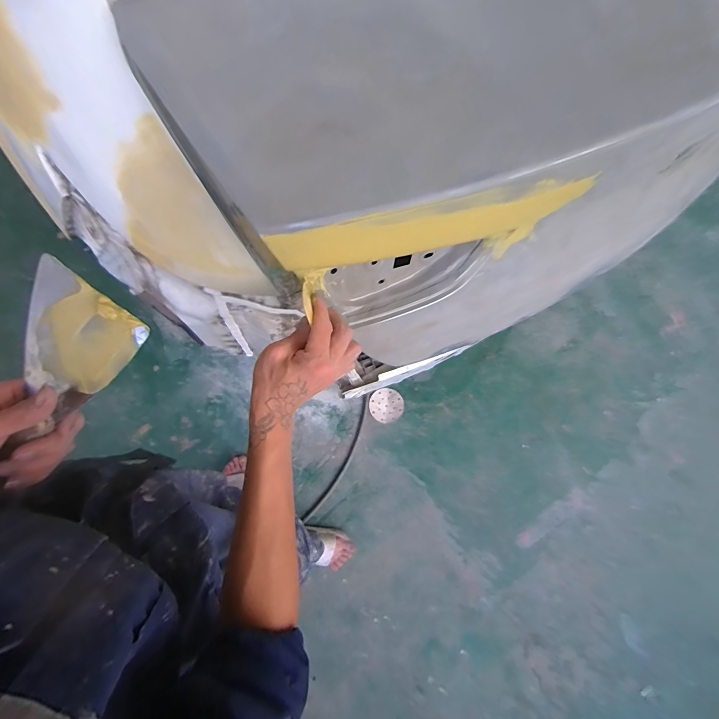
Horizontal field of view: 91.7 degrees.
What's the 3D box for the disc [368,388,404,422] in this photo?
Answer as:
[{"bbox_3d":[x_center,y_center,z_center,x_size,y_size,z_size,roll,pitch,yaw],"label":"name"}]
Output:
[{"bbox_3d":[0.110,0.187,1.433,0.141,0.010,0.135,-29,78,-11],"label":"disc"}]

